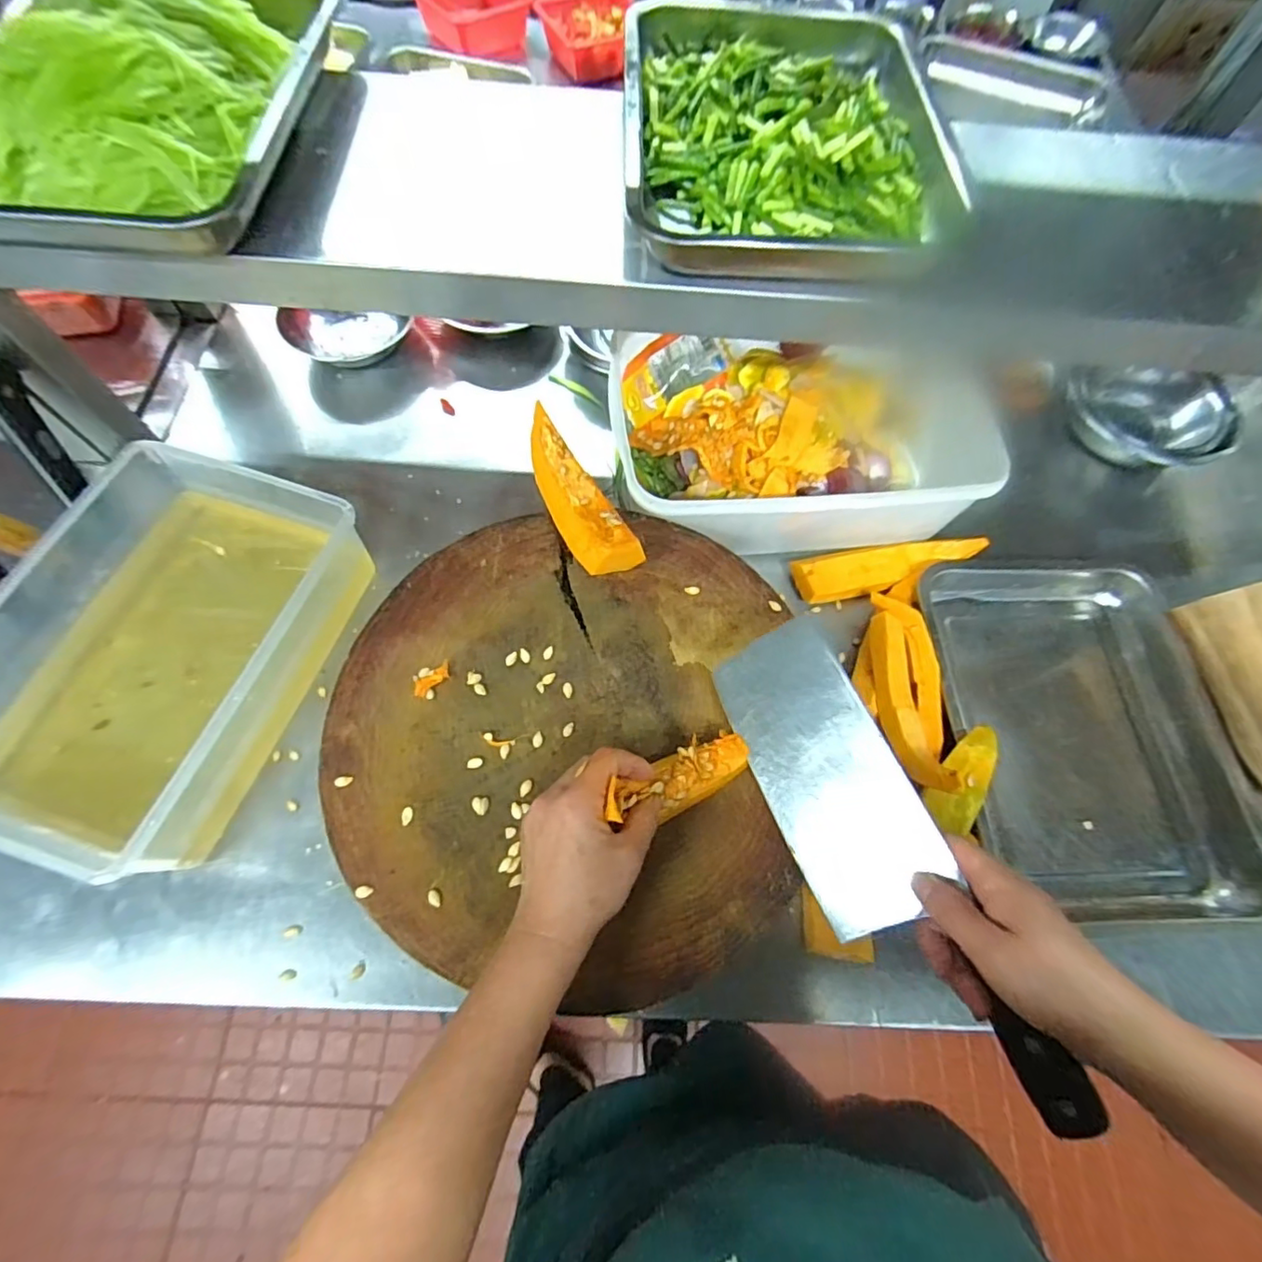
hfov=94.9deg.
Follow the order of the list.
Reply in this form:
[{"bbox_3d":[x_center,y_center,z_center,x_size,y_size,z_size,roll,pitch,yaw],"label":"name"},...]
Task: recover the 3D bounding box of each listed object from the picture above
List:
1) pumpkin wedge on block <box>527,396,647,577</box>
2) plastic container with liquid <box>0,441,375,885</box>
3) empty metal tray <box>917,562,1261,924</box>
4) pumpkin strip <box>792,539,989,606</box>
[{"bbox_3d":[-0.052,-0.122,0.516,0.046,0.037,0.175,-26,71,-13],"label":"pumpkin wedge on block"},{"bbox_3d":[-0.424,0.010,0.511,0.257,0.105,0.333,15,67,3],"label":"plastic container with liquid"},{"bbox_3d":[0.424,0.092,0.565,0.265,0.052,0.347,-1,67,-3],"label":"empty metal tray"},{"bbox_3d":[0.263,-0.069,0.614,0.199,0.046,0.054,-11,68,-8],"label":"pumpkin strip"}]

